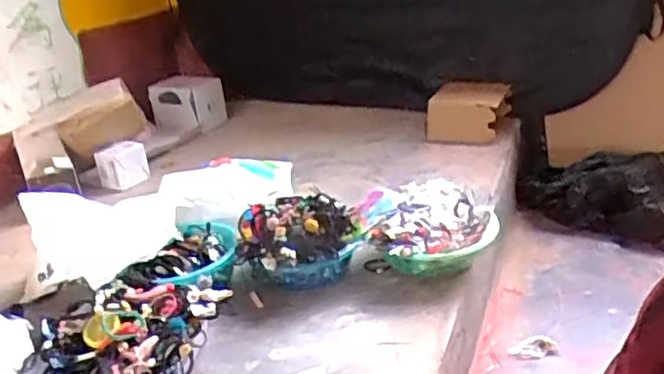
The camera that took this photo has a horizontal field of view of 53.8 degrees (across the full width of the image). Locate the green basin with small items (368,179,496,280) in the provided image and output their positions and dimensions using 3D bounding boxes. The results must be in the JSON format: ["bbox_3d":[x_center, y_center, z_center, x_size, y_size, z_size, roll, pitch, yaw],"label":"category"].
[{"bbox_3d":[0.183,0.083,1.180,0.225,0.123,0.193,-2,23,11],"label":"green basin with small items"}]

